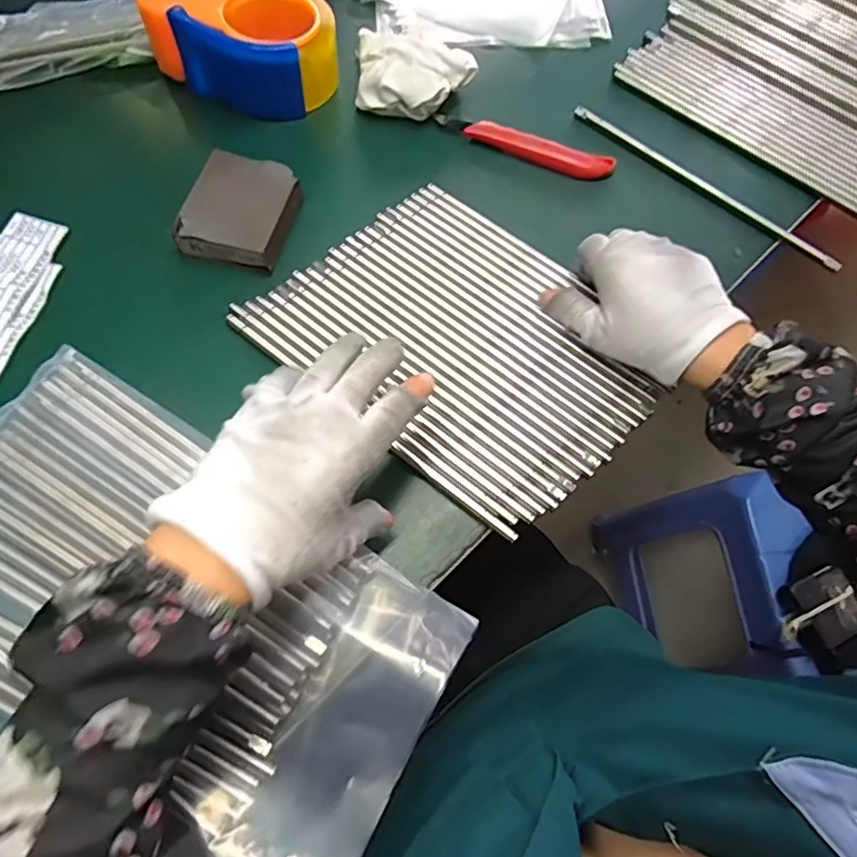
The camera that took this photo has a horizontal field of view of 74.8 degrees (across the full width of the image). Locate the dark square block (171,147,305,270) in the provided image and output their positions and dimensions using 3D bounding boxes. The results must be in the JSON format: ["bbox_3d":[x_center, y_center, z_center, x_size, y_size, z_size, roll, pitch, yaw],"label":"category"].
[{"bbox_3d":[-0.137,-0.159,0.410,0.072,0.023,0.079,12,70,2],"label":"dark square block"}]

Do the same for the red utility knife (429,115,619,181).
[{"bbox_3d":[0.078,-0.231,0.459,0.147,0.017,0.021,20,70,5],"label":"red utility knife"}]

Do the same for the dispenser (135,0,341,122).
[{"bbox_3d":[-0.150,-0.313,0.452,0.147,0.058,0.089,7,70,0],"label":"dispenser"}]

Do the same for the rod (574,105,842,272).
[{"bbox_3d":[0.220,-0.199,0.452,0.242,0.006,0.010,41,73,12],"label":"rod"}]

